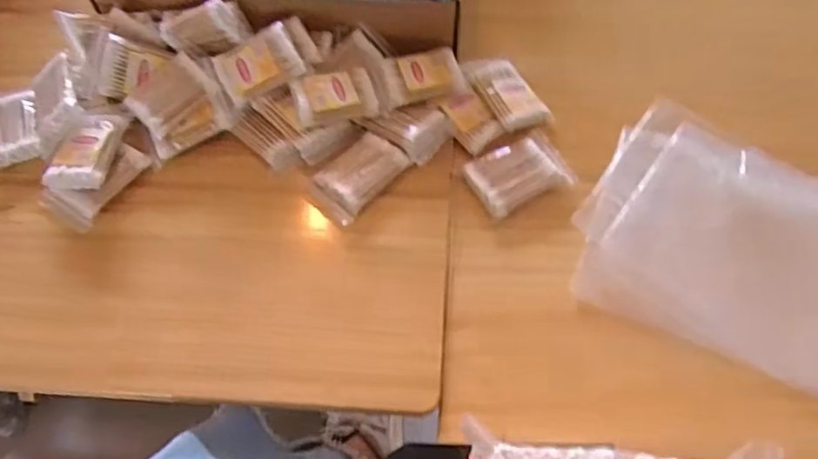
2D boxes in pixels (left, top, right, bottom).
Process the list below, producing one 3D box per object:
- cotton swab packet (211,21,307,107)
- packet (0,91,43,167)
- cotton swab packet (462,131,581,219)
[{"bbox_3d":[-0.141,-0.154,0.608,0.077,0.014,0.053,-28,82,5],"label":"cotton swab packet"},{"bbox_3d":[-0.377,-0.098,0.626,0.046,0.023,0.073,-18,63,-10],"label":"packet"},{"bbox_3d":[0.101,-0.054,0.599,0.091,0.012,0.060,-25,65,-13],"label":"cotton swab packet"}]

